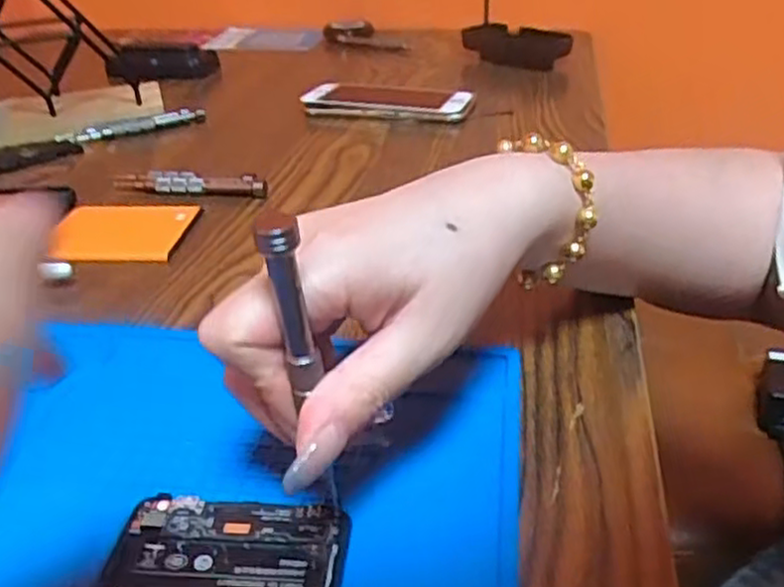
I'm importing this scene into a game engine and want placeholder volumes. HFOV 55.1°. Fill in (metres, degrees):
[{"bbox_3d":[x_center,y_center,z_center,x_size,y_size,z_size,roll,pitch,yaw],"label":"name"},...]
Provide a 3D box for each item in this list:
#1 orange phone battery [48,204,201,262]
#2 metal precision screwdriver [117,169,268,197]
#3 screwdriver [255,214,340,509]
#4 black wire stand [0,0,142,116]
[{"bbox_3d":[-0.157,-0.039,0.446,0.073,0.008,0.071,-1,31,2],"label":"orange phone battery"},{"bbox_3d":[-0.135,-0.074,0.496,0.106,0.012,0.010,5,32,12],"label":"metal precision screwdriver"},{"bbox_3d":[-0.024,0.026,0.218,0.008,0.112,0.008,-5,37,3],"label":"screwdriver"},{"bbox_3d":[-0.295,-0.203,0.620,0.138,0.117,0.087,-16,34,-23],"label":"black wire stand"}]

